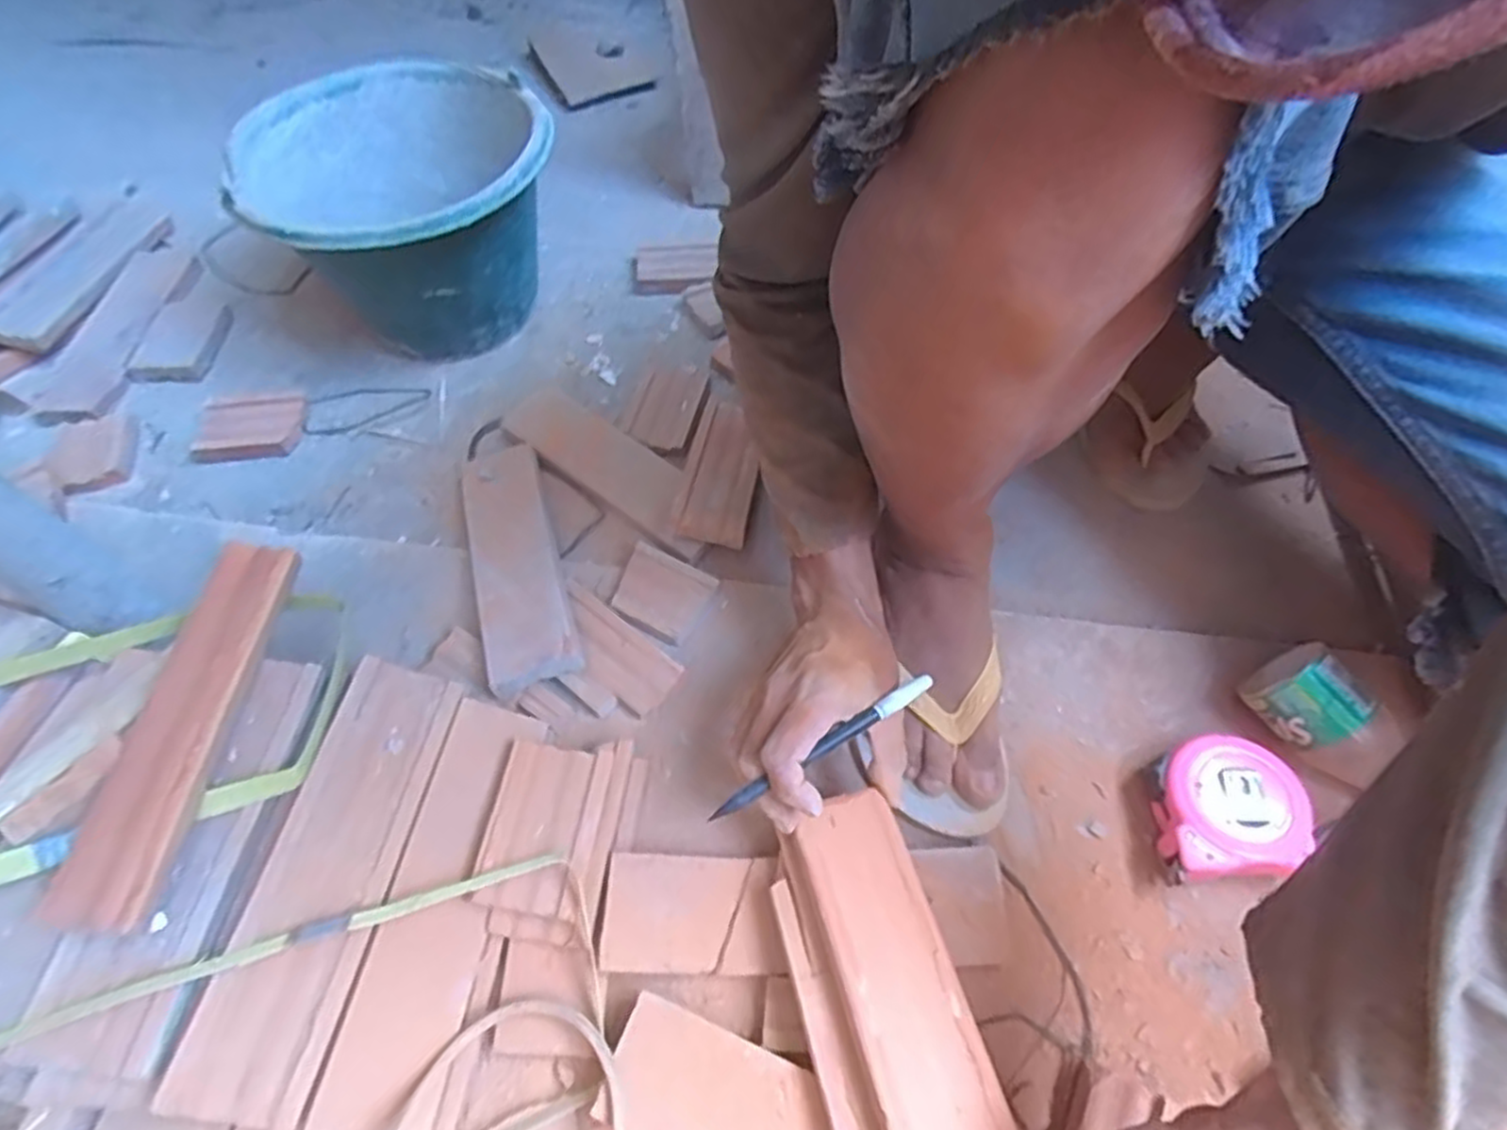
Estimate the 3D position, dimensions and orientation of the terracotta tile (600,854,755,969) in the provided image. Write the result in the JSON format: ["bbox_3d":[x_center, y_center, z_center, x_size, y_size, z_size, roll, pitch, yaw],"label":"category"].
[{"bbox_3d":[-0.047,0.208,0.446,0.082,0.004,0.062,7,63,-12],"label":"terracotta tile"}]

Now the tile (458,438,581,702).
[{"bbox_3d":[-0.186,-0.009,0.577,0.060,0.022,0.233,-10,49,-18],"label":"tile"}]

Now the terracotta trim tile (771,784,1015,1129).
[{"bbox_3d":[0.069,0.234,0.382,0.082,0.024,0.221,-9,54,-5],"label":"terracotta trim tile"}]

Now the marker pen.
[{"bbox_3d":[0.042,0.104,0.427,0.150,0.007,0.009,-28,61,-15],"label":"marker pen"}]

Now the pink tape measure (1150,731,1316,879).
[{"bbox_3d":[0.300,0.156,0.477,0.081,0.044,0.085,0,57,1],"label":"pink tape measure"}]

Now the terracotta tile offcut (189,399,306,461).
[{"bbox_3d":[-0.454,-0.123,0.670,0.086,0.017,0.062,-3,57,-1],"label":"terracotta tile offcut"}]

